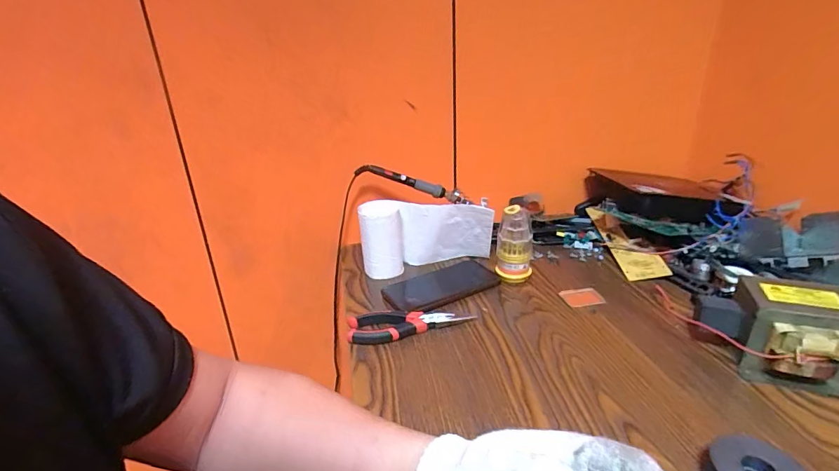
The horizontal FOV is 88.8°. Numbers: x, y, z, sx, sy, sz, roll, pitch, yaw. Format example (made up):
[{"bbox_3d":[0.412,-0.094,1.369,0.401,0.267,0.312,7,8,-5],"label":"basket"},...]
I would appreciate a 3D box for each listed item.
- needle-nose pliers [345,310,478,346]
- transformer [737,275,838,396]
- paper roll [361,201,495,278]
[{"bbox_3d":[-0.013,0.115,0.541,0.155,0.021,0.048,-3,25,3],"label":"needle-nose pliers"},{"bbox_3d":[0.381,0.099,0.436,0.095,0.081,0.081,6,27,21],"label":"transformer"},{"bbox_3d":[0.010,-0.001,0.686,0.205,0.107,0.061,-6,25,-5],"label":"paper roll"}]

